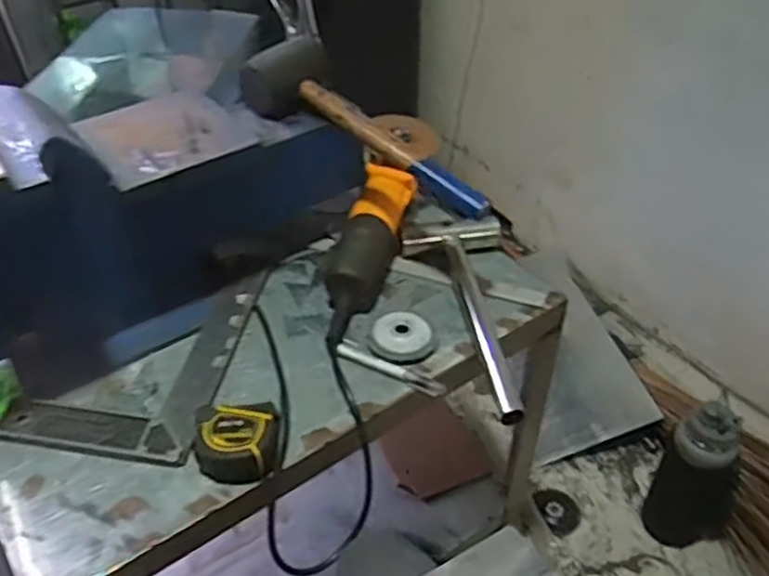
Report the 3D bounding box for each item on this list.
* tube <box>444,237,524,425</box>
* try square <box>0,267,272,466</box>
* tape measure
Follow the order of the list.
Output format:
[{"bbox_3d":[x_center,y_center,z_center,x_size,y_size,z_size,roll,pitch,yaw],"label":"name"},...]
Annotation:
[{"bbox_3d":[0.103,0.036,0.809,0.023,0.027,0.275,-6,40,-6],"label":"tube"},{"bbox_3d":[-0.252,0.062,0.790,0.189,0.014,0.280,6,40,8],"label":"try square"},{"bbox_3d":[-0.136,0.140,0.677,0.074,0.038,0.066,-3,40,-3],"label":"tape measure"}]

